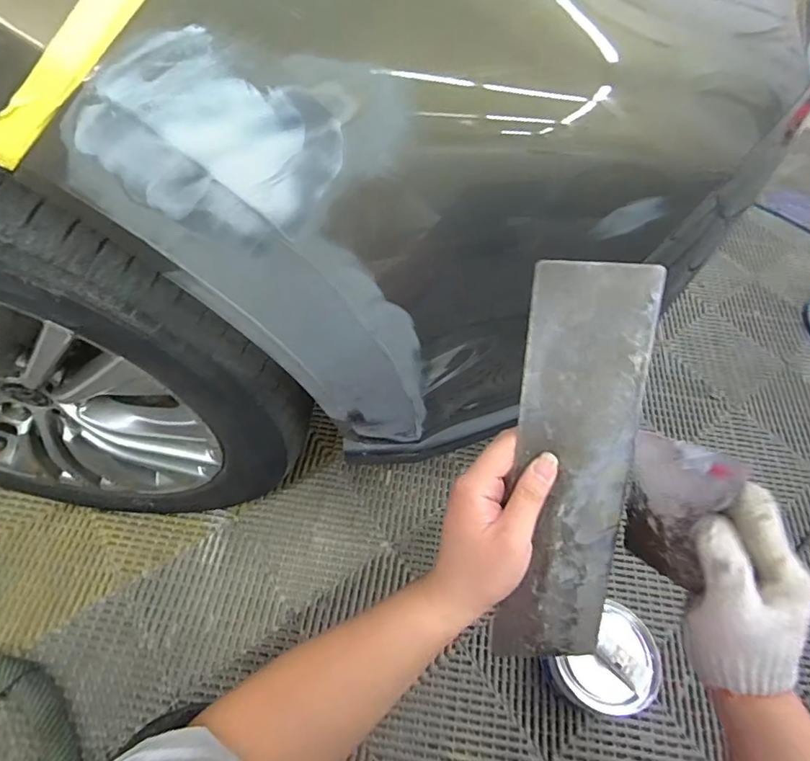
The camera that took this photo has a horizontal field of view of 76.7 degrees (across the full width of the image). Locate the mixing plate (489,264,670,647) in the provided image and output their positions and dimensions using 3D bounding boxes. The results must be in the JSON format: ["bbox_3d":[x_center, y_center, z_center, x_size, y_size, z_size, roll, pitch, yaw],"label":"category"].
[{"bbox_3d":[0.121,0.071,0.371,0.085,0.303,0.006,2,16,-2],"label":"mixing plate"}]

